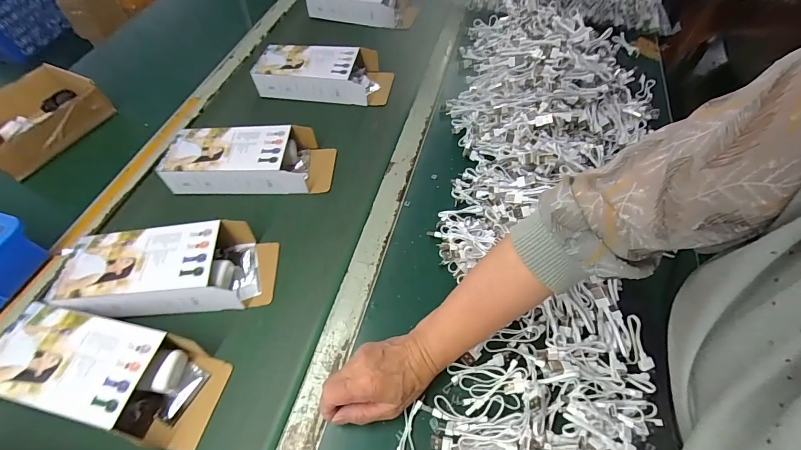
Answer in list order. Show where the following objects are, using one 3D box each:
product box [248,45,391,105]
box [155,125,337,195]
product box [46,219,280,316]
[{"bbox_3d":[-0.148,-0.300,0.690,0.249,0.054,0.101,8,58,7],"label":"product box"},{"bbox_3d":[-0.240,-0.107,0.578,0.253,0.057,0.102,0,57,2],"label":"box"},{"bbox_3d":[-0.302,0.057,0.474,0.250,0.054,0.106,-5,57,-2],"label":"product box"}]

